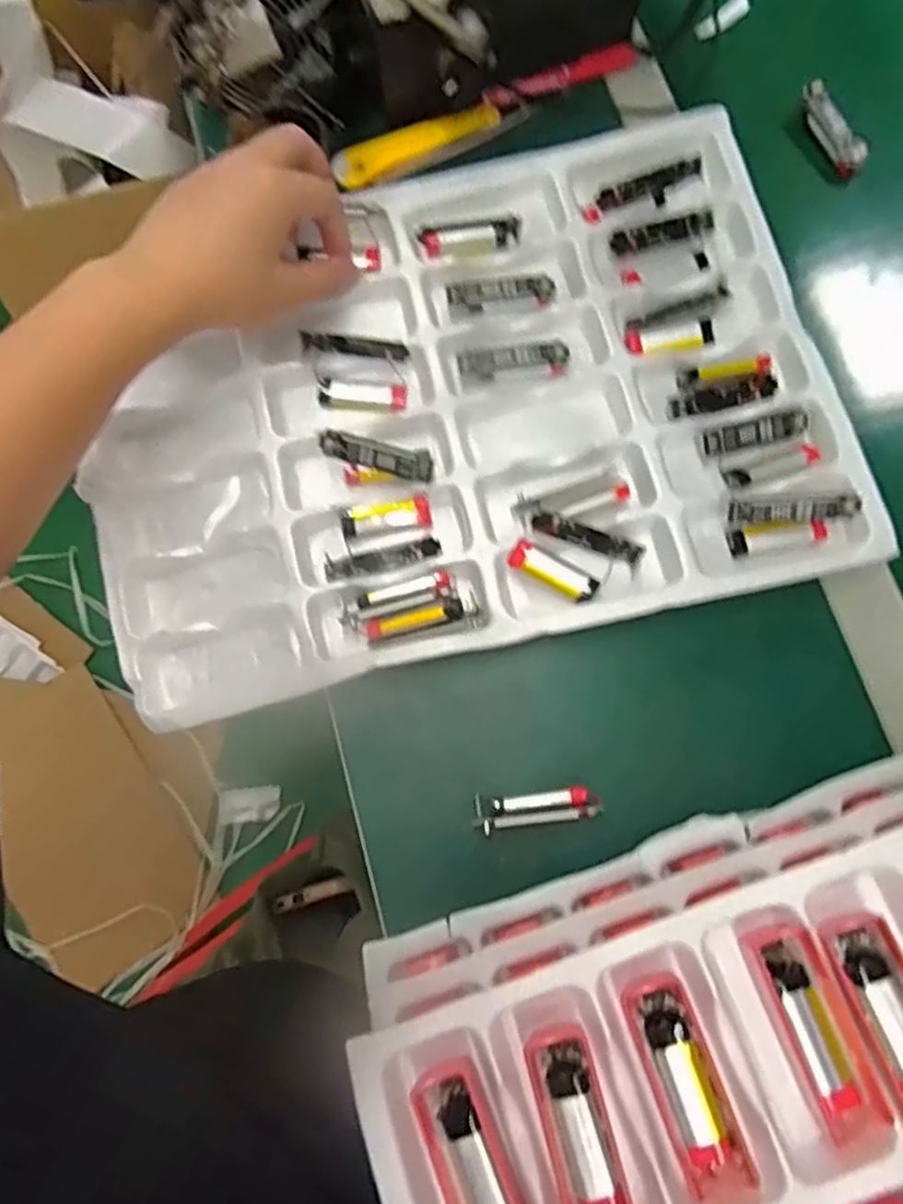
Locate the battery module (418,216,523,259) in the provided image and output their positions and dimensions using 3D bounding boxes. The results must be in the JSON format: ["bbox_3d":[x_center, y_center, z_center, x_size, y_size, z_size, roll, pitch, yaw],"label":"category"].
[{"bbox_3d":[0.014,-0.237,0.477,0.066,0.012,0.024,-12,76,-1],"label":"battery module"}]

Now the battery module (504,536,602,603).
[{"bbox_3d":[0.059,-0.016,0.422,0.054,0.009,0.018,28,78,-6],"label":"battery module"}]

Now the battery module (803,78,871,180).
[{"bbox_3d":[0.263,-0.328,0.506,0.018,0.014,0.070,-24,76,-4],"label":"battery module"}]

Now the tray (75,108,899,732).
[{"bbox_3d":[0.000,-0.125,0.458,0.444,0.037,0.317,-12,76,-1],"label":"tray"}]

